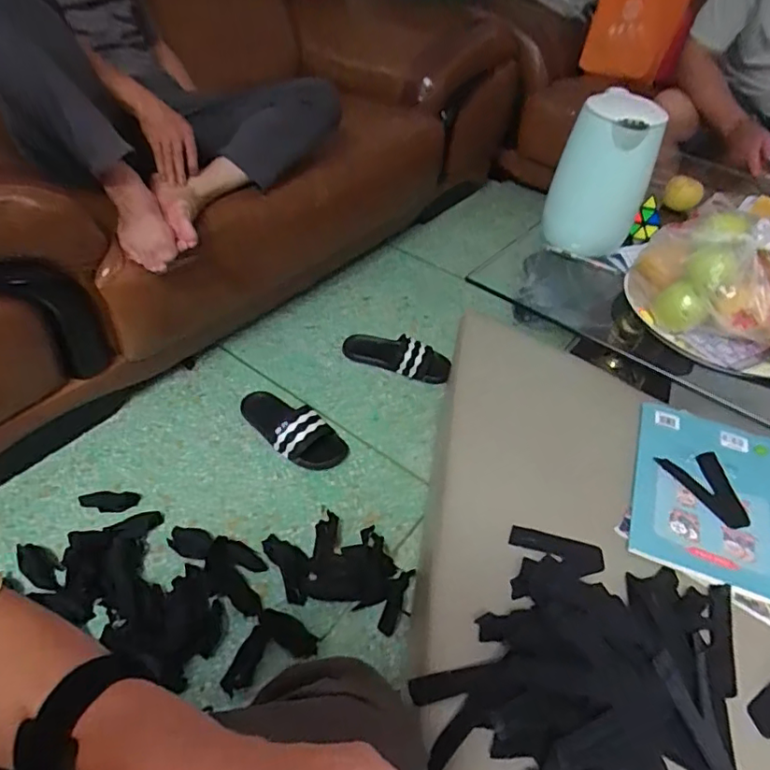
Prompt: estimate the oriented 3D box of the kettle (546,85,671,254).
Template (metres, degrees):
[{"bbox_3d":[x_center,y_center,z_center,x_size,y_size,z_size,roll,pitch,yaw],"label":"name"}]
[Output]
[{"bbox_3d":[0.352,-0.332,0.936,0.124,0.250,0.107,-17,49,-24],"label":"kettle"}]

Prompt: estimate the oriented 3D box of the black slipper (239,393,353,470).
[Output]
[{"bbox_3d":[-0.191,0.079,1.106,0.238,0.059,0.101,32,51,21],"label":"black slipper"}]

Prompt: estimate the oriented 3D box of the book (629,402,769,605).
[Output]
[{"bbox_3d":[0.406,0.132,0.691,0.186,0.006,0.252,20,48,11],"label":"book"}]

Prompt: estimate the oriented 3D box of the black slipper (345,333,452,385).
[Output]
[{"bbox_3d":[0.026,-0.066,1.259,0.246,0.054,0.090,23,49,15],"label":"black slipper"}]

